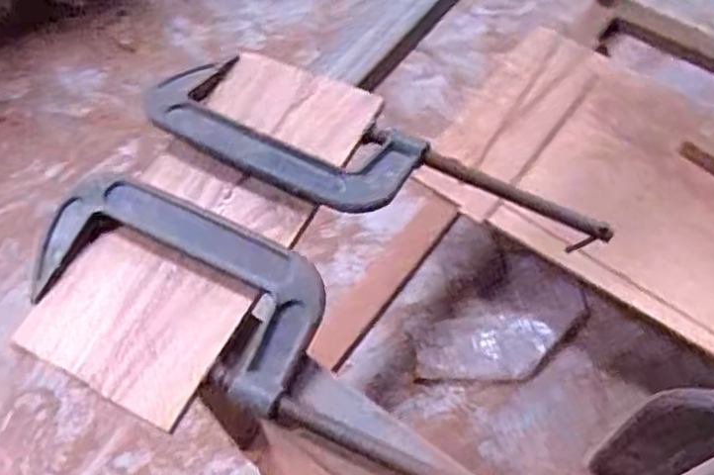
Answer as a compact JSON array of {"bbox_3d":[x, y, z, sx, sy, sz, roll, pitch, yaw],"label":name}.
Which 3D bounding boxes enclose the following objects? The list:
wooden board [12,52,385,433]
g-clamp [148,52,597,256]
[{"bbox_3d":[-0.117,-0.023,0.576,0.148,0.026,0.337,23,64,14],"label":"wooden board"},{"bbox_3d":[0.010,-0.057,0.597,0.398,0.059,0.108,21,63,14],"label":"g-clamp"}]

